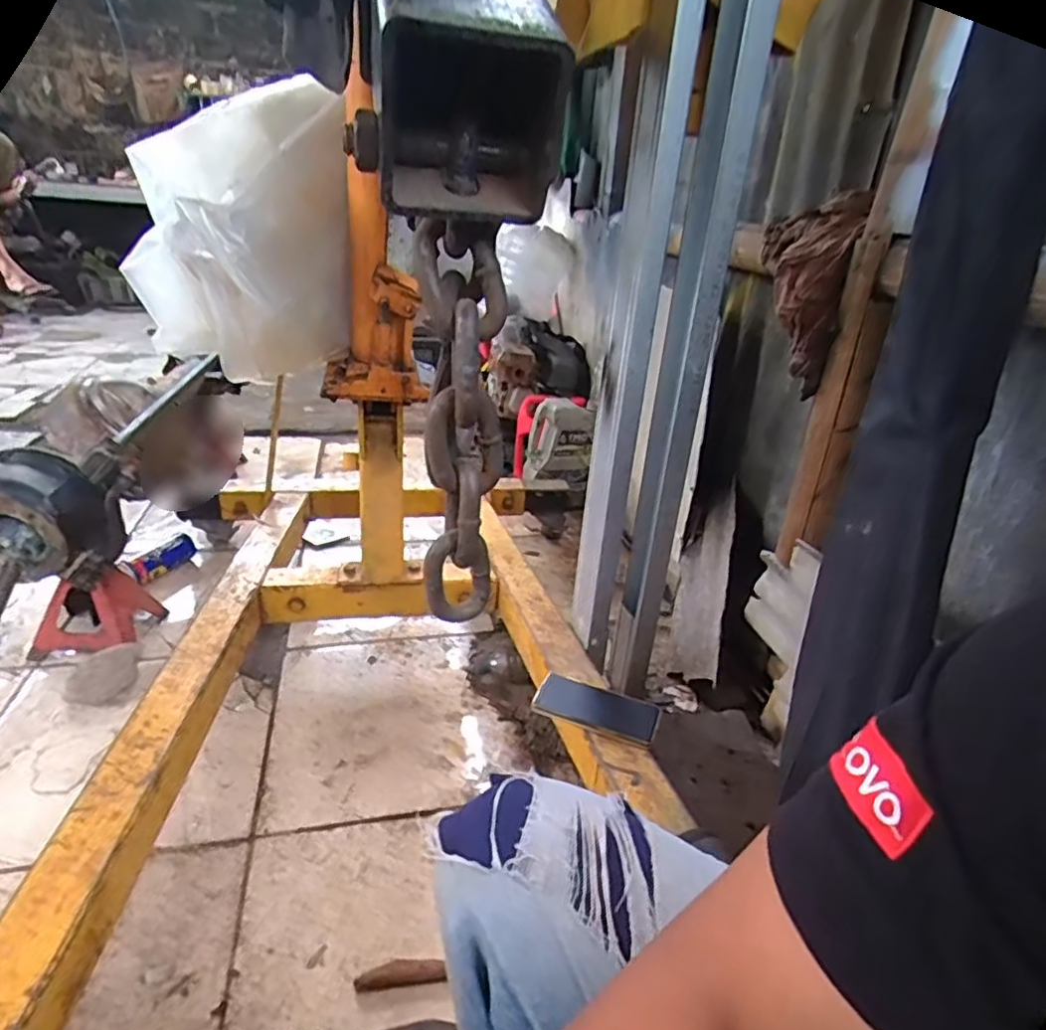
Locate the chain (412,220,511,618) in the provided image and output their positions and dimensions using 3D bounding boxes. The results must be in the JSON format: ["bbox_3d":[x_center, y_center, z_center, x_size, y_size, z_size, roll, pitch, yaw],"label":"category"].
[{"bbox_3d":[-0.031,-0.035,0.296,0.036,0.180,0.030,18,28,27],"label":"chain"}]

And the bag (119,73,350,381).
[{"bbox_3d":[-0.380,-0.349,0.838,0.278,0.334,0.165,-1,26,-11],"label":"bag"}]

